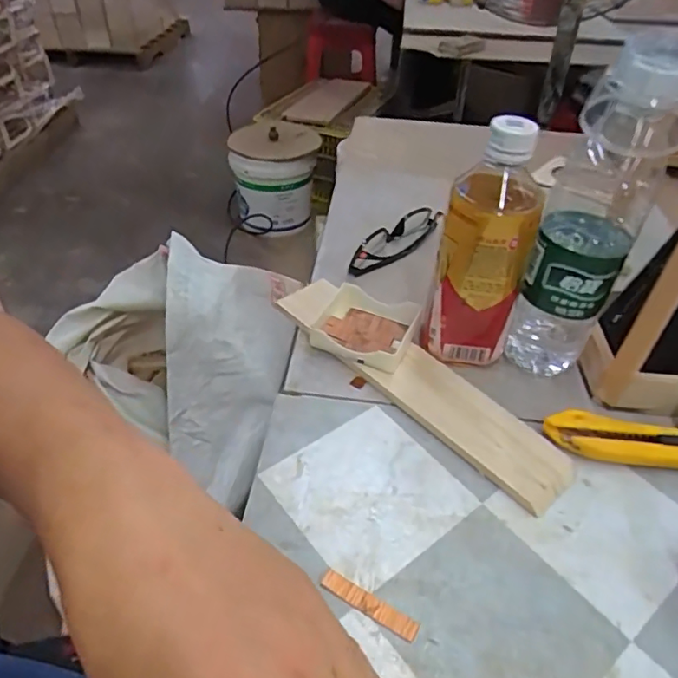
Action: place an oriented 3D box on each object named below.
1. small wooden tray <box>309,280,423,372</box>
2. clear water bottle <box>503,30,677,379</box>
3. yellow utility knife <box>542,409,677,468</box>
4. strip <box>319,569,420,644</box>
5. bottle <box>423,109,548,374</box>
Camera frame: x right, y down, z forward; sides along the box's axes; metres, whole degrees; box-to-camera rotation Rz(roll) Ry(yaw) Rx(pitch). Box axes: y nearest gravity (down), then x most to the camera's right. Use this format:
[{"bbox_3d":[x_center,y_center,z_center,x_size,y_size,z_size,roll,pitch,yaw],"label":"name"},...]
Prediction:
[{"bbox_3d":[0.020,-0.008,0.454,0.081,0.029,0.067,20,44,19],"label":"small wooden tray"},{"bbox_3d":[0.178,-0.078,0.384,0.064,0.237,0.067,19,43,18],"label":"clear water bottle"},{"bbox_3d":[0.233,0.077,0.382,0.169,0.021,0.028,7,41,5],"label":"yellow utility knife"},{"bbox_3d":[0.017,0.146,0.301,0.058,0.004,0.012,23,45,22],"label":"strip"},{"bbox_3d":[0.107,-0.063,0.406,0.066,0.188,0.058,18,43,17],"label":"bottle"}]

